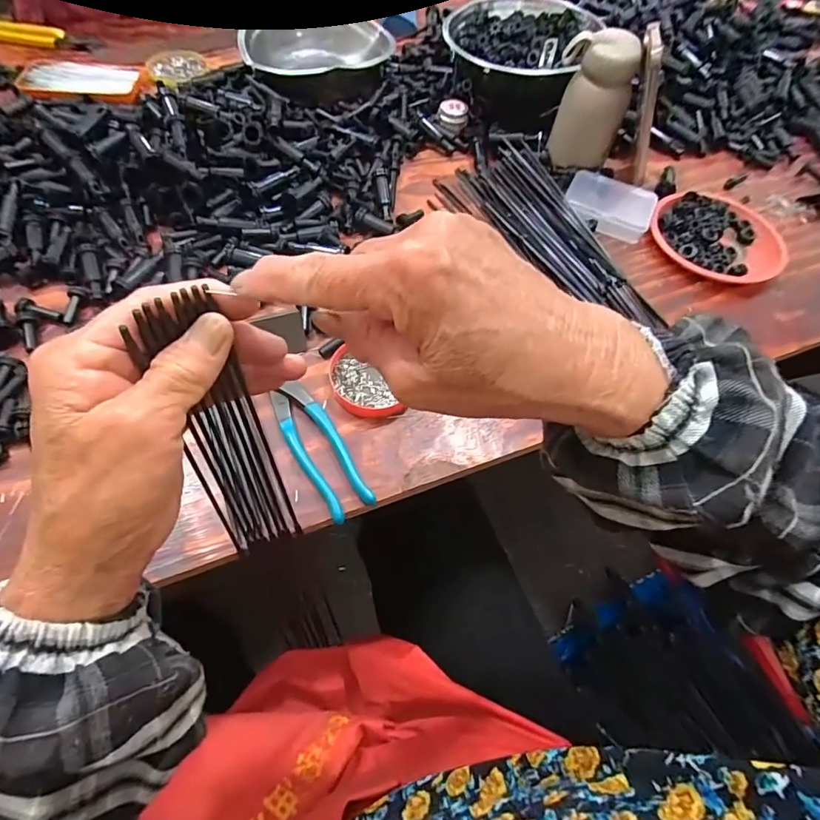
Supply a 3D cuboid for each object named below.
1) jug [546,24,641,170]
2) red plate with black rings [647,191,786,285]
[{"bbox_3d":[0.219,-0.370,0.572,0.073,0.128,0.066,-6,60,-8],"label":"jug"},{"bbox_3d":[0.365,-0.208,0.574,0.149,0.022,0.143,2,59,-3],"label":"red plate with black rings"}]

